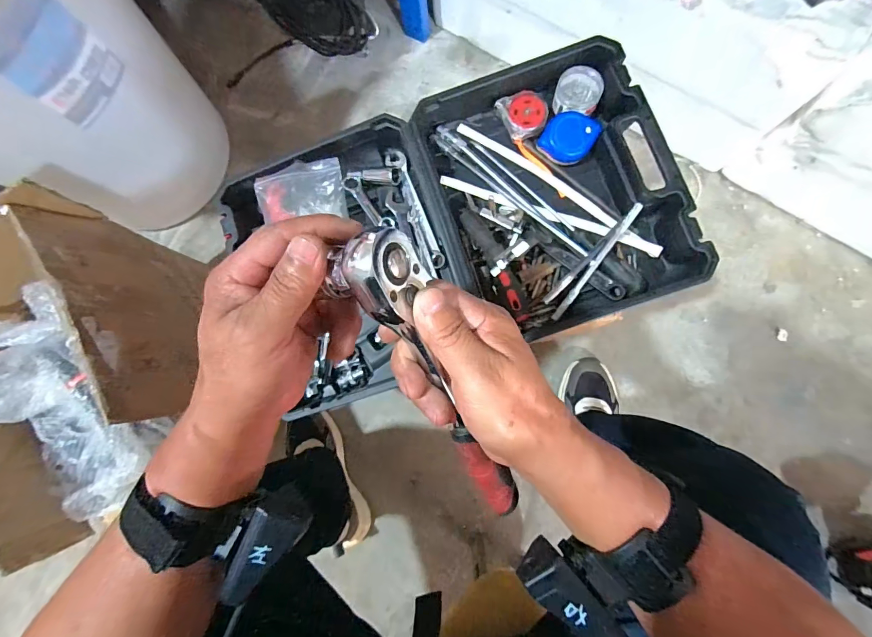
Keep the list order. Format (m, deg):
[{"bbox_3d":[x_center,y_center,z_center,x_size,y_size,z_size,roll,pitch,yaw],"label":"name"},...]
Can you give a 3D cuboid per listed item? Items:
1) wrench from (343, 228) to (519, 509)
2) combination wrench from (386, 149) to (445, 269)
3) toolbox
[{"bbox_3d":[0.009,0.052,0.249,0.037,0.025,0.231,-23,118,1],"label":"wrench"},{"bbox_3d":[-0.027,-0.153,0.524,0.024,0.016,0.182,-24,82,1],"label":"combination wrench"},{"bbox_3d":[0.027,-0.122,0.512,0.544,0.066,0.349,-20,82,2],"label":"toolbox"}]

